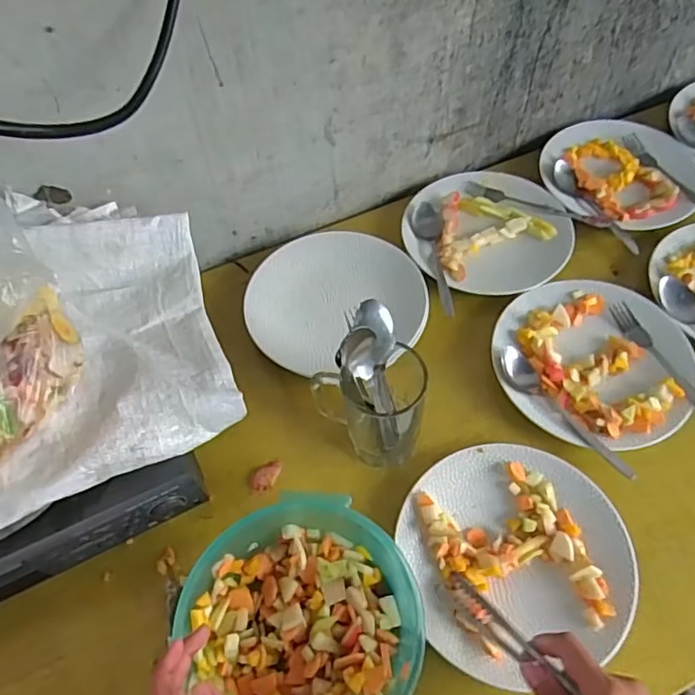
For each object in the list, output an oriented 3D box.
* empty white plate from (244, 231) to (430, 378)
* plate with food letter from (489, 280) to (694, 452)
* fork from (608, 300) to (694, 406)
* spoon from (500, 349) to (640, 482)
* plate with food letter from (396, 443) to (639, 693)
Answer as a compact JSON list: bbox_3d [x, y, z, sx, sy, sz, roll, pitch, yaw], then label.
[{"bbox_3d":[-0.012,-0.056,0.677,0.198,0.023,0.180,-1,61,1],"label":"empty white plate"},{"bbox_3d":[0.258,0.011,0.615,0.192,0.033,0.198,-1,61,1],"label":"plate with food letter"},{"bbox_3d":[0.331,0.018,0.608,0.019,0.024,0.169,-21,62,-9],"label":"fork"},{"bbox_3d":[0.211,0.063,0.574,0.039,0.016,0.164,-28,64,-13],"label":"spoon"},{"bbox_3d":[0.149,0.181,0.524,0.187,0.032,0.186,-1,61,1],"label":"plate with food letter"}]

